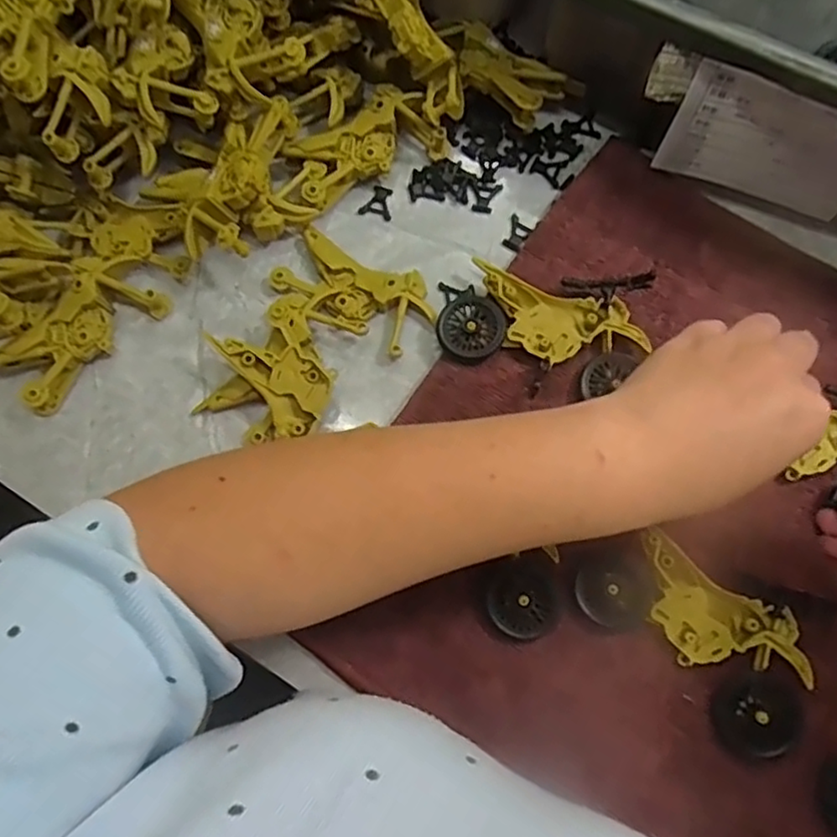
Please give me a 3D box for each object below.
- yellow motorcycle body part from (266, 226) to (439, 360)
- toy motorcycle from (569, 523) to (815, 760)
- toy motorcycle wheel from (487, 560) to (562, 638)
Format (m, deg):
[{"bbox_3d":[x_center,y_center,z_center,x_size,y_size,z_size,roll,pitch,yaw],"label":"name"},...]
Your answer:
[{"bbox_3d":[-0.036,-0.077,0.389,0.091,0.011,0.048,31,78,11],"label":"yellow motorcycle body part"},{"bbox_3d":[0.139,0.104,0.324,0.120,0.012,0.060,41,80,13],"label":"toy motorcycle"},{"bbox_3d":[0.054,0.090,0.332,0.033,0.008,0.037,29,77,11],"label":"toy motorcycle wheel"}]

